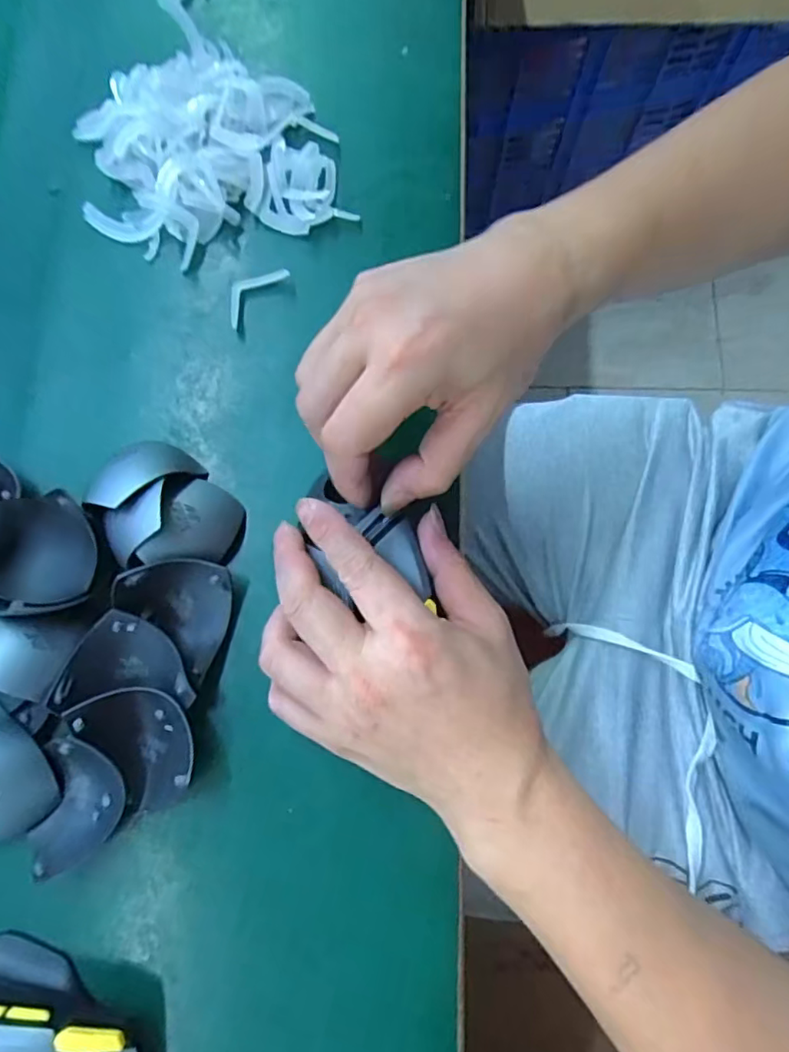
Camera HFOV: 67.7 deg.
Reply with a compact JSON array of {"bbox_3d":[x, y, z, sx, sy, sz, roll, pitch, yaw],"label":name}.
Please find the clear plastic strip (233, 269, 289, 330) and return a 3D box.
[{"bbox_3d":[-0.085,-0.141,0.354,0.046,0.010,0.019,-43,79,-8],"label":"clear plastic strip"}]

